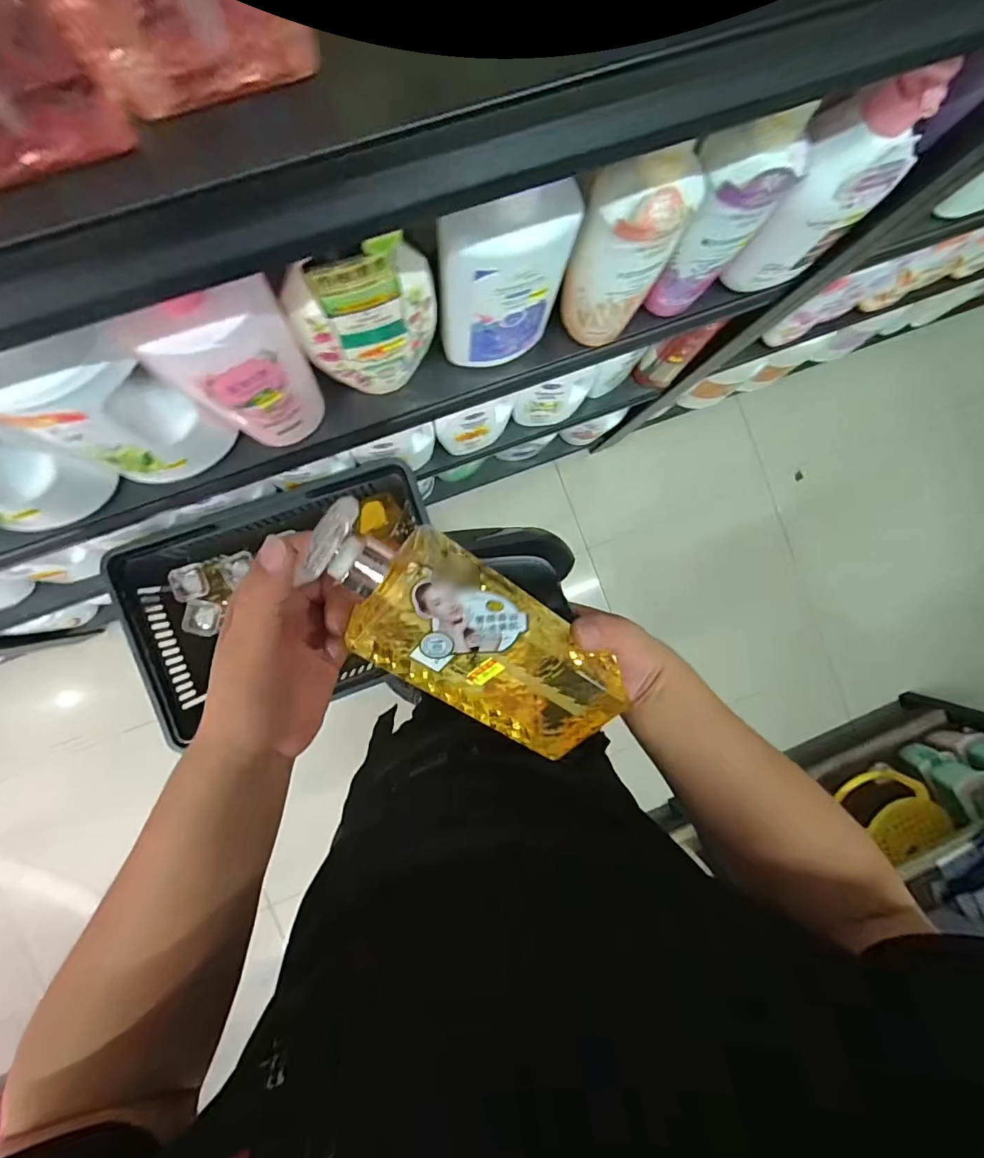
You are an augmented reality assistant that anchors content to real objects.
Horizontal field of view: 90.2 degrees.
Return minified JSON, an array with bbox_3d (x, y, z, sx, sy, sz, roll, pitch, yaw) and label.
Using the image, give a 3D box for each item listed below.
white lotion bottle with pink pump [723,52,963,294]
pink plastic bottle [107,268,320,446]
[{"bbox_3d":[0.311,-0.353,0.460,0.085,0.198,0.072,-41,95,-4],"label":"white lotion bottle with pink pump"},{"bbox_3d":[-0.207,-0.171,0.425,0.104,0.205,0.051,-31,94,-5],"label":"pink plastic bottle"}]

